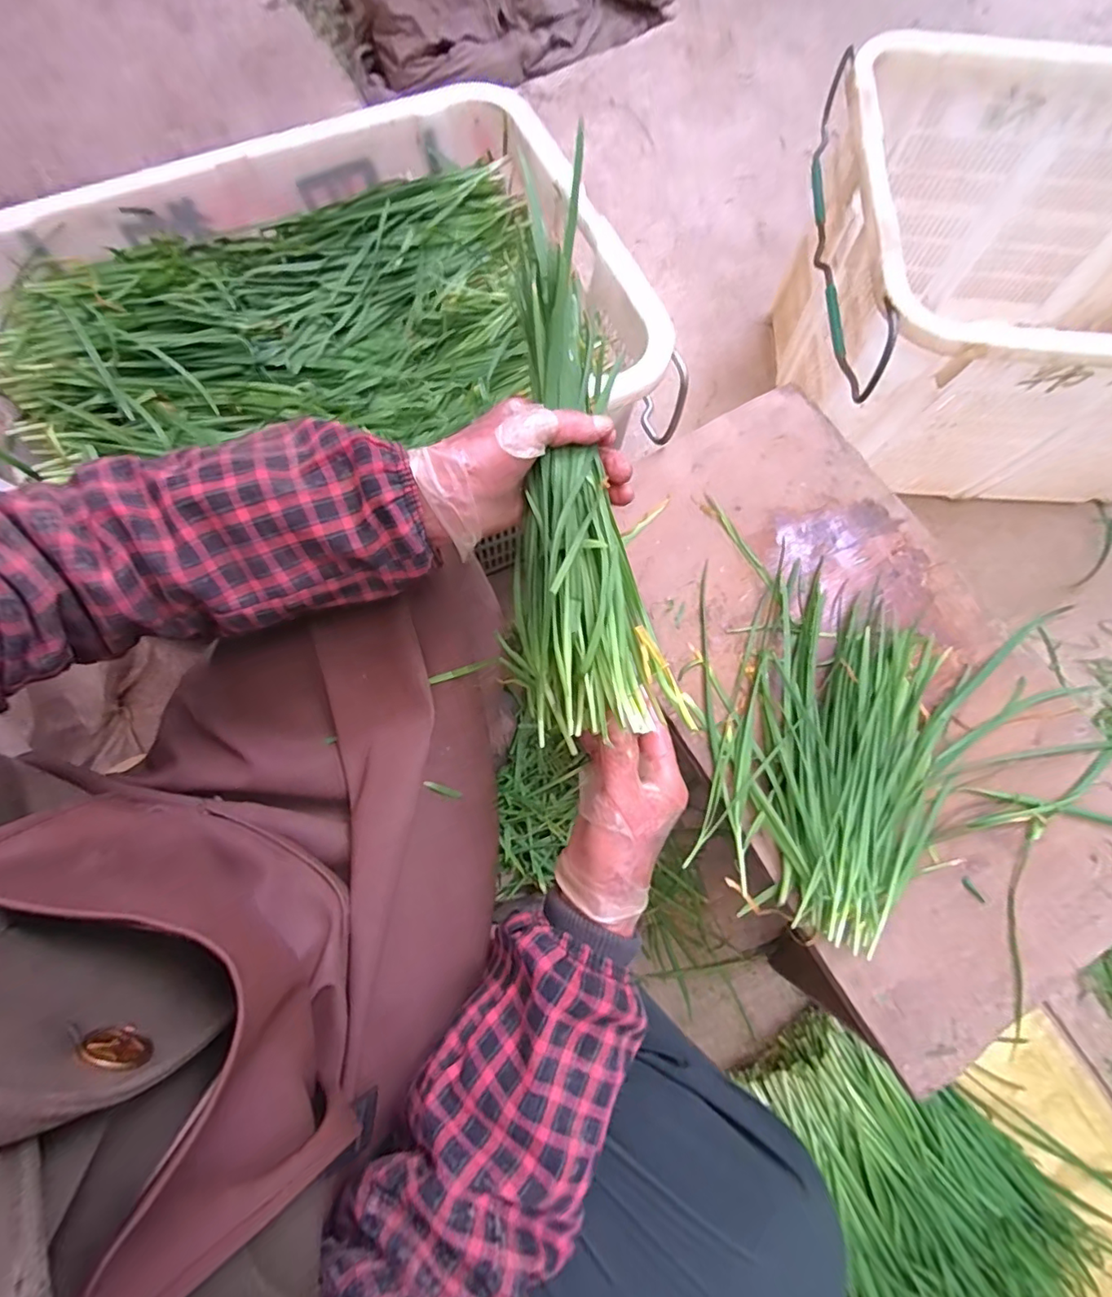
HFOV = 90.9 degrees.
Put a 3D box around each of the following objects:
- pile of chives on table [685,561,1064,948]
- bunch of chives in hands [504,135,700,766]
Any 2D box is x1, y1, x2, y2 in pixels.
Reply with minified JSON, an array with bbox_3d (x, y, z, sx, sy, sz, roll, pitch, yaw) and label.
[{"bbox_3d":[0.289,0.091,0.514,0.313,0.056,0.345,10,75,1],"label":"pile of chives on table"},{"bbox_3d":[0.008,-0.119,0.364,0.099,0.076,0.347,-7,87,-1],"label":"bunch of chives in hands"}]

